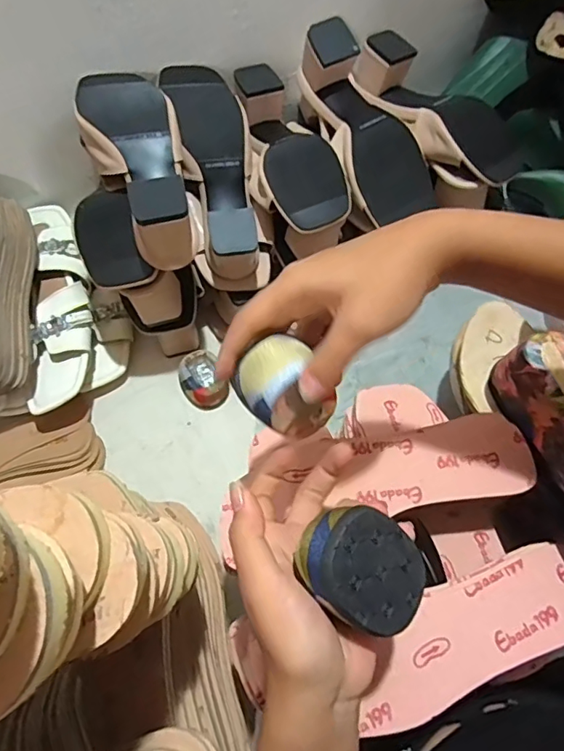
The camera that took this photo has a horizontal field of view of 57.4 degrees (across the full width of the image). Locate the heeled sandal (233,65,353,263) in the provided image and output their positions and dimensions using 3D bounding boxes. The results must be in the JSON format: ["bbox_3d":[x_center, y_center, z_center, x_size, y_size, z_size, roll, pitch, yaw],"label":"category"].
[{"bbox_3d":[0.004,-0.238,0.573,0.096,0.081,0.228,-18,68,-6],"label":"heeled sandal"}]

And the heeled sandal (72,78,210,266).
[{"bbox_3d":[-0.131,-0.202,0.512,0.090,0.117,0.231,-21,68,-7],"label":"heeled sandal"}]

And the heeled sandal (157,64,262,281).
[{"bbox_3d":[-0.068,-0.223,0.554,0.073,0.065,0.239,-13,82,-4],"label":"heeled sandal"}]

